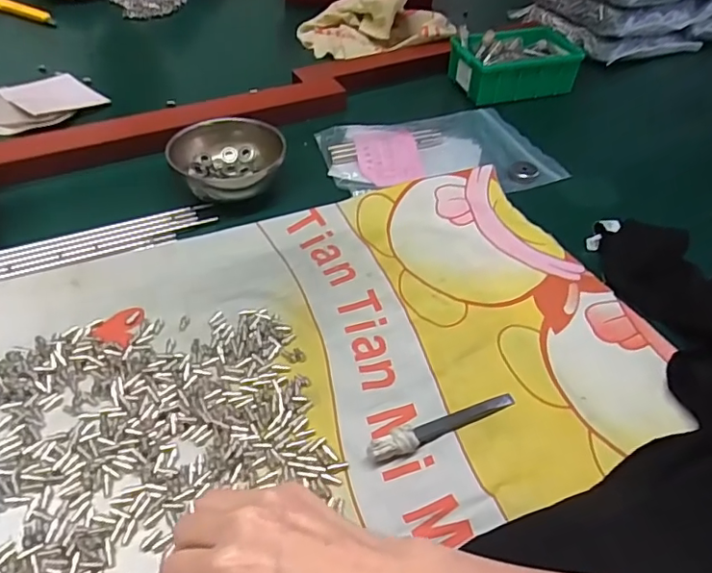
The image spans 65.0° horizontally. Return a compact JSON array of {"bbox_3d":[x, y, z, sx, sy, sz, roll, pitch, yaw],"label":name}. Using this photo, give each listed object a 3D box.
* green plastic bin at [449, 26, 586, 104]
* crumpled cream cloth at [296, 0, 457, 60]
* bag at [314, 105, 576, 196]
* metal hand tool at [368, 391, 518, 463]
[{"bbox_3d":[0.202,-0.279,0.712,0.140,0.061,0.096,-10,47,-13],"label":"green plastic bin"},{"bbox_3d":[0.026,-0.388,0.801,0.207,0.072,0.127,8,45,5],"label":"crumpled cream cloth"},{"bbox_3d":[0.087,-0.148,0.608,0.234,0.014,0.153,-10,47,-13],"label":"bag"},{"bbox_3d":[0.056,0.088,0.360,0.106,0.016,0.015,-18,49,-21],"label":"metal hand tool"}]

